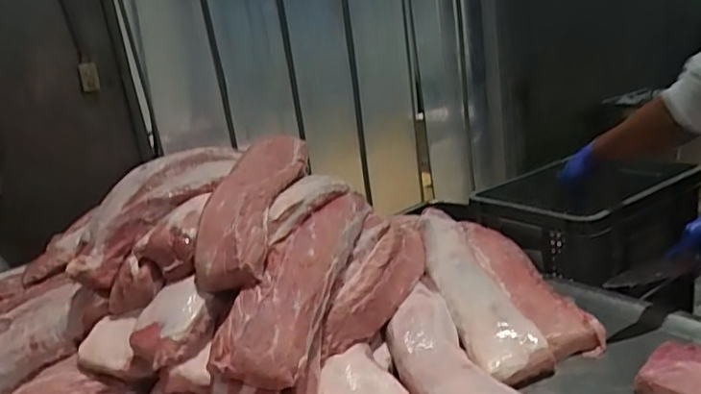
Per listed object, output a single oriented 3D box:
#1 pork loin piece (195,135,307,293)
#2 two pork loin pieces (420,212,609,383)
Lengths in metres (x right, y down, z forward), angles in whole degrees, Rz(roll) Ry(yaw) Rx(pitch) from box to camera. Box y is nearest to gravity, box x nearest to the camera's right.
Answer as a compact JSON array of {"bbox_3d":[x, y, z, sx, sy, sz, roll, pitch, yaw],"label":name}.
[{"bbox_3d":[-0.187,0.011,1.050,0.127,0.093,0.341,-4,39,15],"label":"pork loin piece"},{"bbox_3d":[0.296,0.164,1.174,0.254,0.089,0.535,-9,28,-4],"label":"two pork loin pieces"}]

